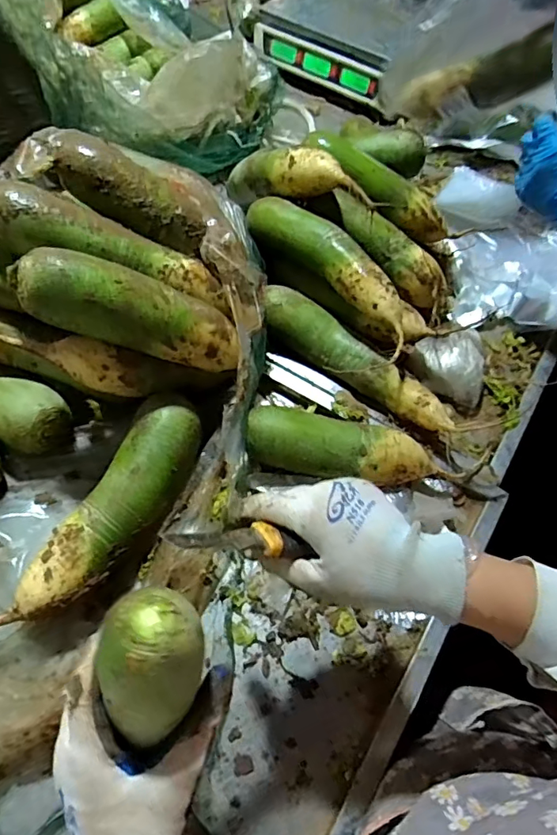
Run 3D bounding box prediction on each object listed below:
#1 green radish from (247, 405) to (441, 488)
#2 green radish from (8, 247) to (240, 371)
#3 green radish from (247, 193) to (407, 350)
[{"bbox_3d":[0.066,0.032,0.534,0.206,0.051,0.065,9,61,3],"label":"green radish"},{"bbox_3d":[-0.134,-0.099,0.481,0.215,0.055,0.060,17,56,-28],"label":"green radish"},{"bbox_3d":[0.063,-0.191,0.604,0.055,0.050,0.254,-40,69,-22],"label":"green radish"}]

